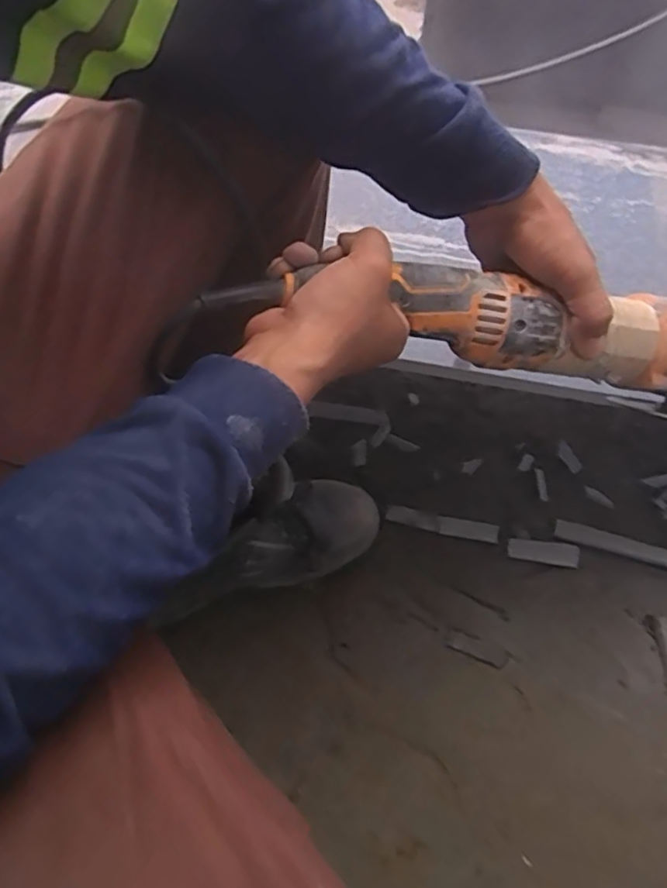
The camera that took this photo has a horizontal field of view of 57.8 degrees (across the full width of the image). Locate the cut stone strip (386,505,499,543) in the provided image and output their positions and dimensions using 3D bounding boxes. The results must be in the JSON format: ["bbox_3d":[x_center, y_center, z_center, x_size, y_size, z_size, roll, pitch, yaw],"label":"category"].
[{"bbox_3d":[0.125,0.091,0.697,0.126,0.010,0.019,13,62,9],"label":"cut stone strip"}]

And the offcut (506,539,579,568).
[{"bbox_3d":[0.233,0.120,0.674,0.079,0.008,0.024,7,61,6],"label":"offcut"}]

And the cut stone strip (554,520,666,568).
[{"bbox_3d":[0.325,0.114,0.680,0.147,0.007,0.022,13,62,9],"label":"cut stone strip"}]

